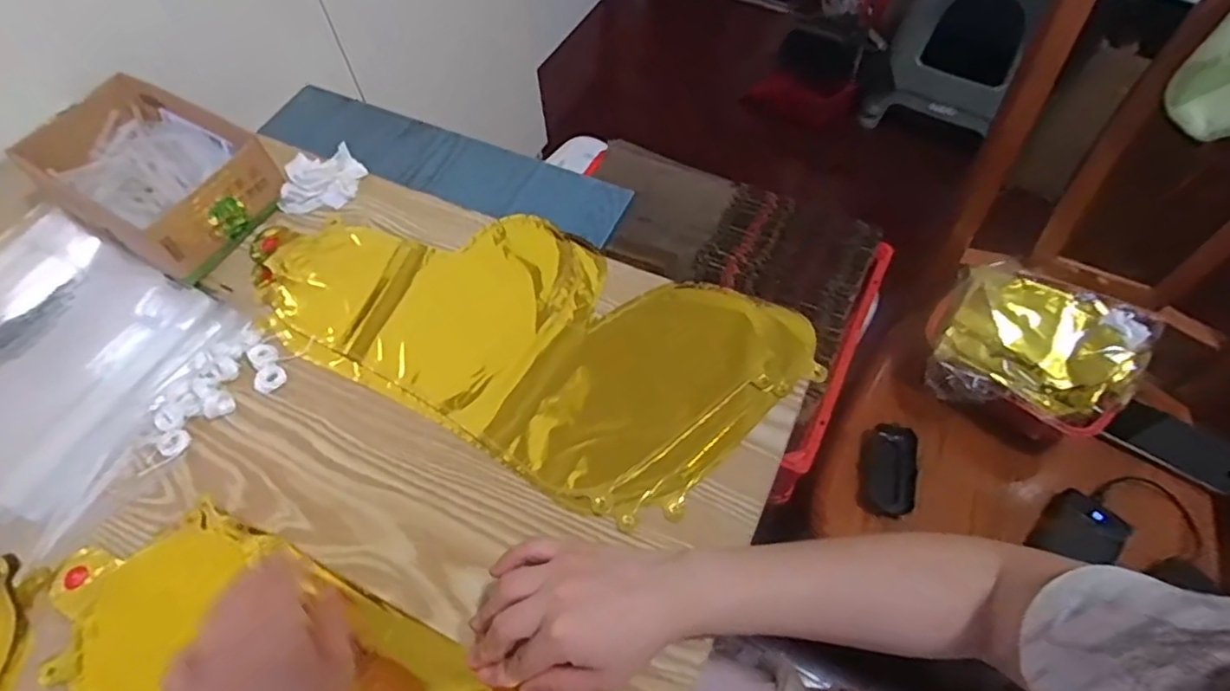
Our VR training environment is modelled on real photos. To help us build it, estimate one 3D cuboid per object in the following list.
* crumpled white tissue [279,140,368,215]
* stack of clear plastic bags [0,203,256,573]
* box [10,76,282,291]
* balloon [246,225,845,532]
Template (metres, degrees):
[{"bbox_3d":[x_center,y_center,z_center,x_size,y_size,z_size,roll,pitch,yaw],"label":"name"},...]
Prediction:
[{"bbox_3d":[-0.269,-0.152,0.604,0.069,0.027,0.051,-6,59,-2],"label":"crumpled white tissue"},{"bbox_3d":[-0.466,0.004,0.534,0.273,0.018,0.208,26,64,16],"label":"stack of clear plastic bags"},{"bbox_3d":[-0.416,-0.153,0.595,0.196,0.070,0.136,24,63,15],"label":"box"},{"bbox_3d":[-0.081,-0.021,0.533,0.437,0.008,0.210,24,63,15],"label":"balloon"}]

